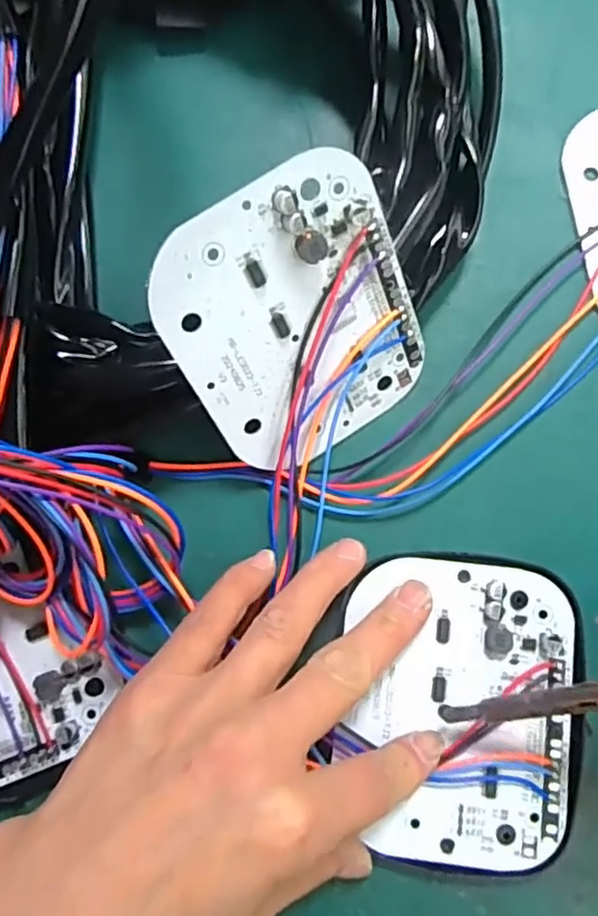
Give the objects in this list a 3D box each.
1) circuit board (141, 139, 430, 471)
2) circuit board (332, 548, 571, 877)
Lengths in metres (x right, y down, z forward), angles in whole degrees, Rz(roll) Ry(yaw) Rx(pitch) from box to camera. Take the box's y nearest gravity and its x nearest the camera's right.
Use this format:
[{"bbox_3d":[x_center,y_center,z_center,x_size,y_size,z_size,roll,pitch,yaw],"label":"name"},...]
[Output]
[{"bbox_3d":[0.001,-0.044,0.231,0.083,0.099,0.006,-33,41,-5],"label":"circuit board"},{"bbox_3d":[0.058,0.091,0.247,0.080,0.008,0.104,5,82,4],"label":"circuit board"}]

